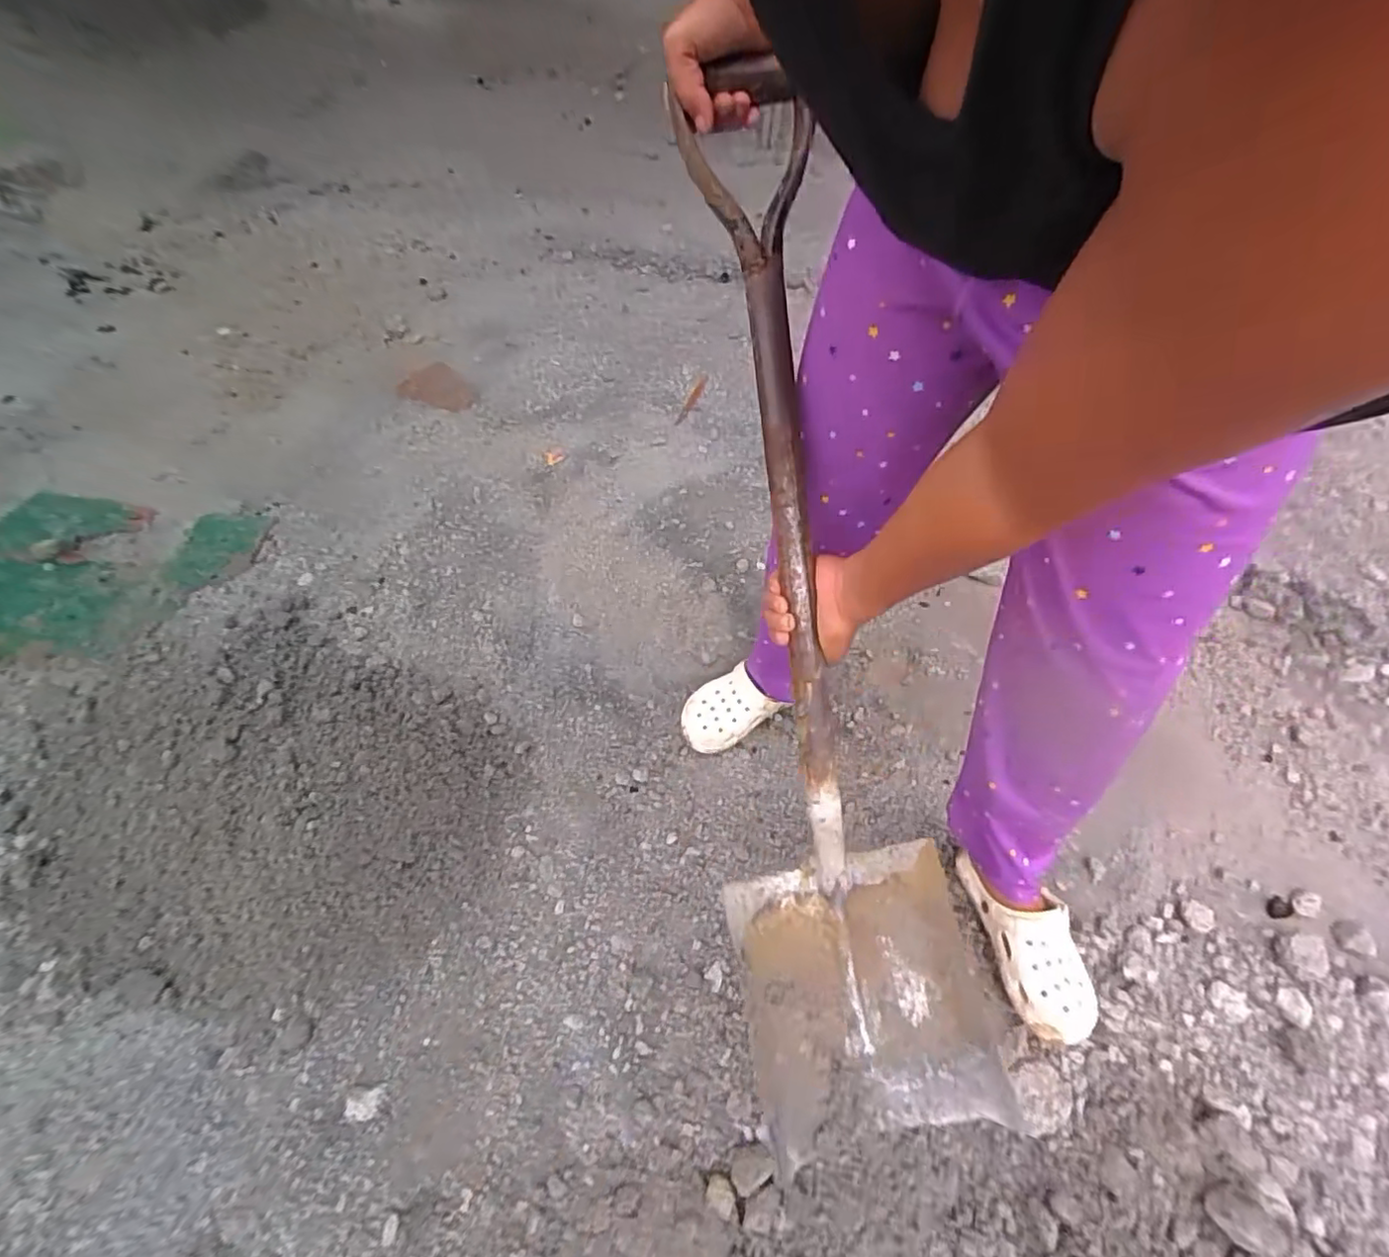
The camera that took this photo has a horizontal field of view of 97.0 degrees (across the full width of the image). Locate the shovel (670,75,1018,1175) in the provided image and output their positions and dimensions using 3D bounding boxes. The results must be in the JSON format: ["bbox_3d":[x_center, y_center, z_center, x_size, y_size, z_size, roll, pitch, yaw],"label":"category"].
[{"bbox_3d":[0.123,0.004,0.563,0.225,0.106,0.923,-7,97,-5],"label":"shovel"}]

